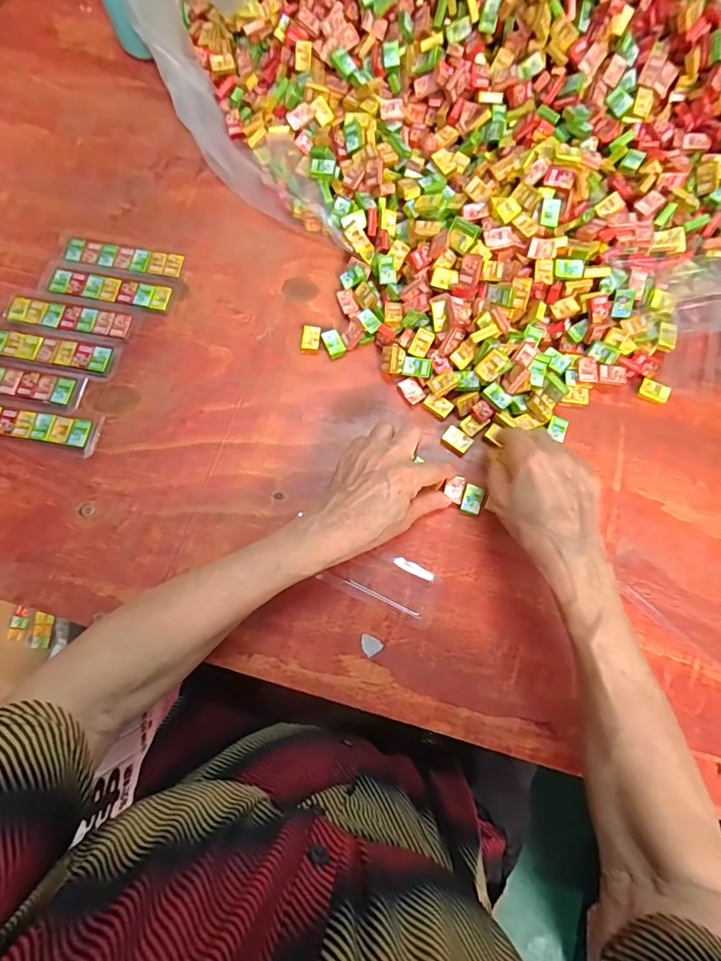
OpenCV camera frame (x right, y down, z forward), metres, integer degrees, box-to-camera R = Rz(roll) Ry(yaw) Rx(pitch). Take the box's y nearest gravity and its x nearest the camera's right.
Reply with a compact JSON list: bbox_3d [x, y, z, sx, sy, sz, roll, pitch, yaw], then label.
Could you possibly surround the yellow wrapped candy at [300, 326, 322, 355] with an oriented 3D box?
[{"bbox_3d":[-0.048,-0.136,0.444,0.018,0.011,0.027,8,75,2],"label":"yellow wrapped candy"}]

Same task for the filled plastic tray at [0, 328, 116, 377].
[{"bbox_3d":[-0.294,-0.122,0.432,0.122,0.009,0.030,10,75,2],"label":"filled plastic tray"}]

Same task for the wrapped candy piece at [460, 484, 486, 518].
[{"bbox_3d":[0.099,0.018,0.404,0.018,0.008,0.026,15,76,4],"label":"wrapped candy piece"}]

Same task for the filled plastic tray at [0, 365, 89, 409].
[{"bbox_3d":[-0.320,-0.091,0.423,0.128,0.007,0.028,10,75,2],"label":"filled plastic tray"}]

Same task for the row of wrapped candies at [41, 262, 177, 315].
[{"bbox_3d":[-0.254,-0.190,0.451,0.139,0.009,0.033,12,75,3],"label":"row of wrapped candies"}]

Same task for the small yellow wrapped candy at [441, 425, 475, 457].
[{"bbox_3d":[0.089,-0.036,0.420,0.026,0.008,0.018,37,78,9],"label":"small yellow wrapped candy"}]

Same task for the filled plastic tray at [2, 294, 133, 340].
[{"bbox_3d":[-0.282,-0.160,0.442,0.121,0.007,0.032,12,75,3],"label":"filled plastic tray"}]

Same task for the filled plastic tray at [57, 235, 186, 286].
[{"bbox_3d":[-0.238,-0.221,0.461,0.116,0.010,0.034,9,75,2],"label":"filled plastic tray"}]

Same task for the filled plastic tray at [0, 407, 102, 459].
[{"bbox_3d":[-0.298,-0.049,0.413,0.124,0.009,0.032,13,75,3],"label":"filled plastic tray"}]

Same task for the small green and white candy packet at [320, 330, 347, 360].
[{"bbox_3d":[-0.026,-0.132,0.442,0.018,0.008,0.027,-25,77,-7],"label":"small green and white candy packet"}]

